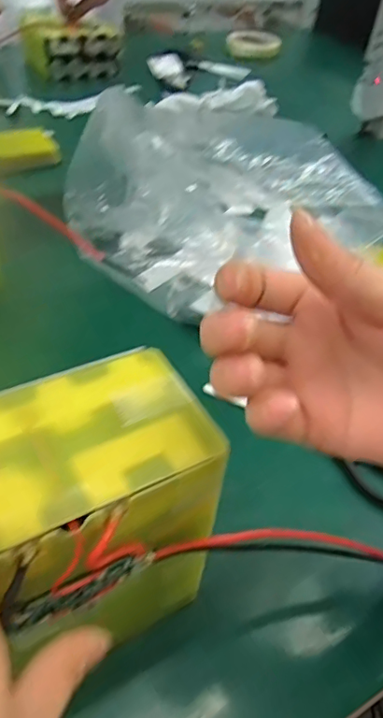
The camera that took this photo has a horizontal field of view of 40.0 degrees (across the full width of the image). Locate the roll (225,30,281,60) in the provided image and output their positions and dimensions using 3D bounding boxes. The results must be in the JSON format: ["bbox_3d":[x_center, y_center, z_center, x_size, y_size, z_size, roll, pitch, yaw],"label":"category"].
[{"bbox_3d":[0.137,-0.694,1.158,0.117,0.036,0.120,4,44,-4],"label":"roll"}]

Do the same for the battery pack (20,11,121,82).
[{"bbox_3d":[-0.221,-0.572,0.959,0.145,0.080,0.130,-18,50,-24],"label":"battery pack"}]

